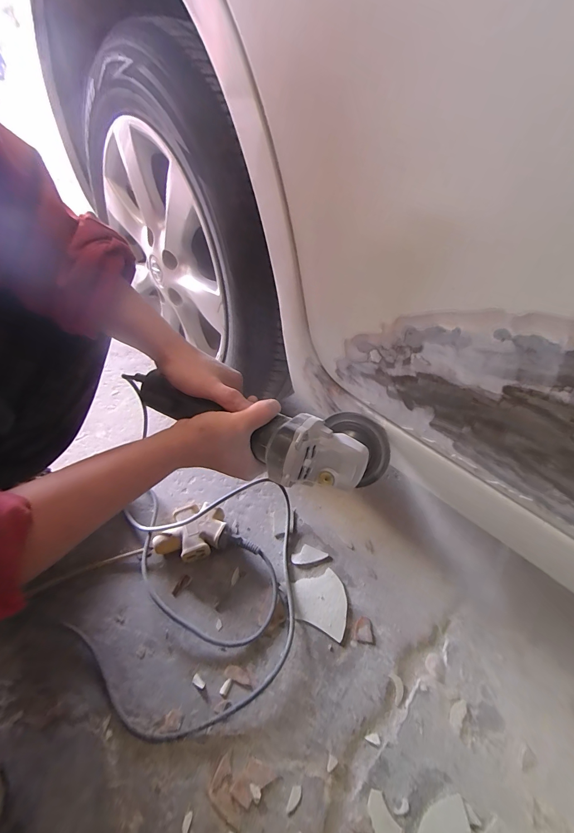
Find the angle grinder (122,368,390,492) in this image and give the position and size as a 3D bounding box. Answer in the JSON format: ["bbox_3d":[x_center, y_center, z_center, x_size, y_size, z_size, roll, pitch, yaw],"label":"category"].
[{"bbox_3d":[-0.039,0.012,0.383,0.304,0.081,0.102,17,46,10],"label":"angle grinder"}]

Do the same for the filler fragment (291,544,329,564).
[{"bbox_3d":[0.034,0.225,0.558,0.058,0.004,0.029,-10,46,-14],"label":"filler fragment"}]

